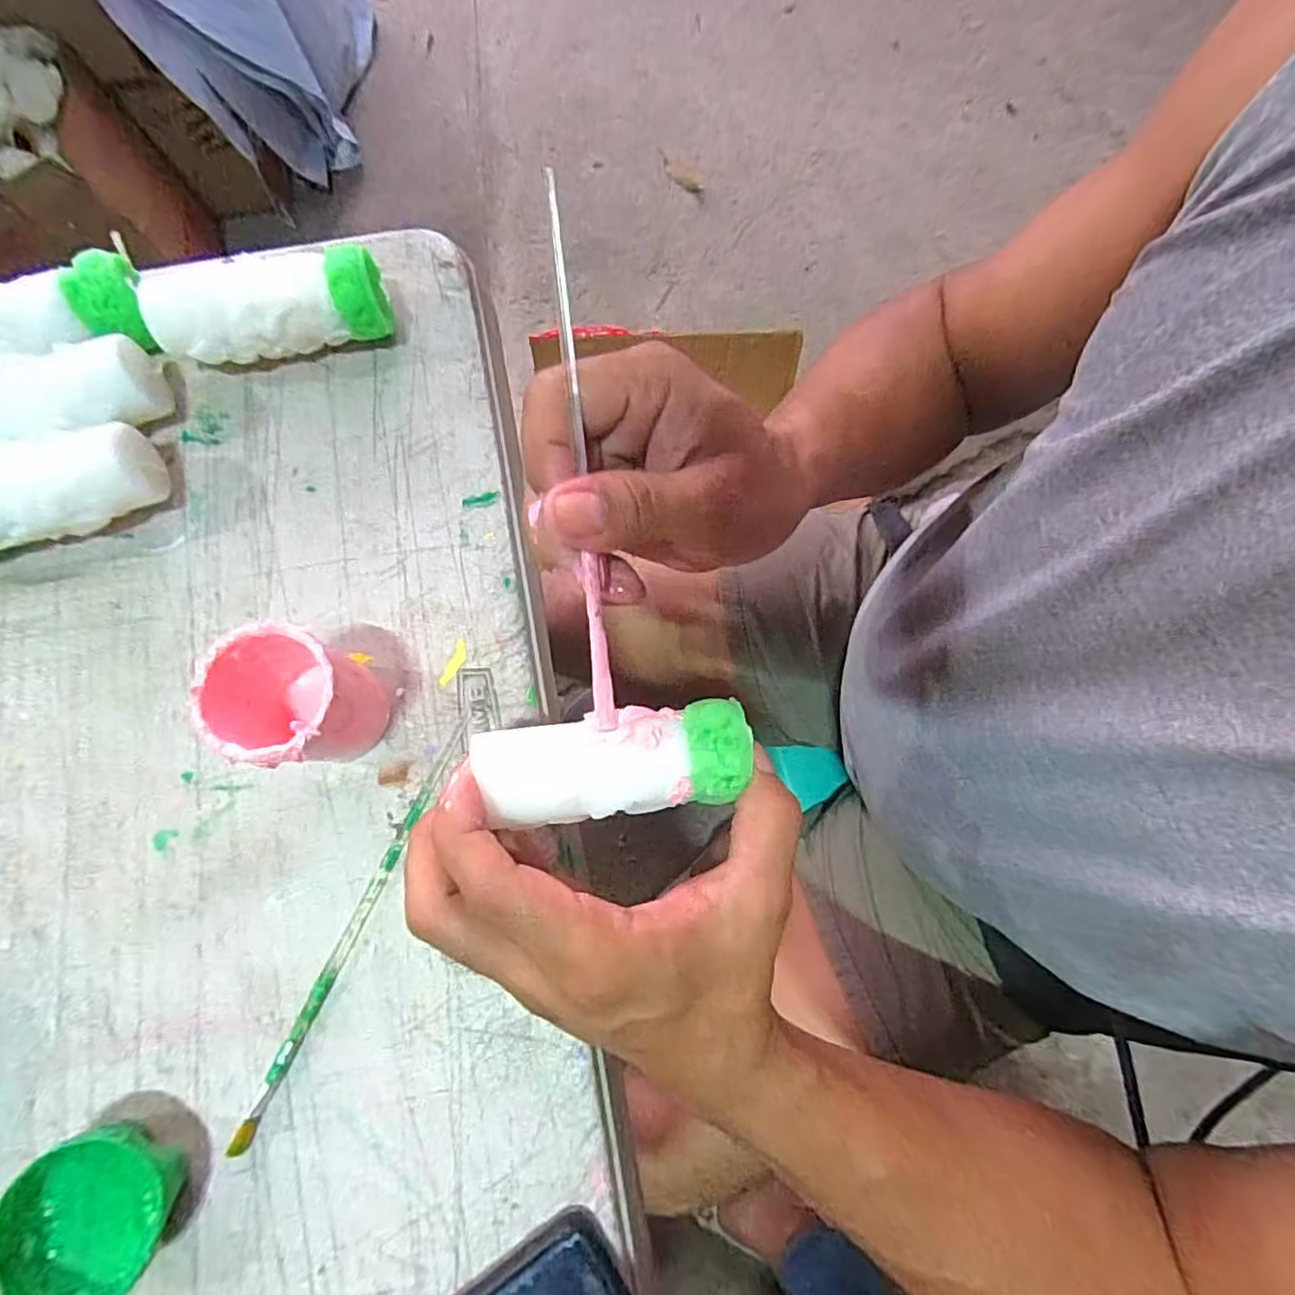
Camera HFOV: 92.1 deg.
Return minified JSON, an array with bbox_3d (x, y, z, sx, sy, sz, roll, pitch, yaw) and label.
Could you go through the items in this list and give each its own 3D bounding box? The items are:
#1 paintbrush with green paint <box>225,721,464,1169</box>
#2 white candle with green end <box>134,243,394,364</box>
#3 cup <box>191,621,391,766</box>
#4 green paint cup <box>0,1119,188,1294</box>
[{"bbox_3d":[-0.123,0.115,0.265,0.006,0.008,0.183,24,78,6],"label":"paintbrush with green paint"},{"bbox_3d":[-0.184,-0.169,0.303,0.107,0.036,0.032,-10,77,-2],"label":"white candle with green end"},{"bbox_3d":[-0.137,0.024,0.255,0.053,0.064,0.049,0,76,0],"label":"cup"},{"bbox_3d":[-0.203,0.208,0.232,0.055,0.028,0.053,0,76,0],"label":"green paint cup"}]

